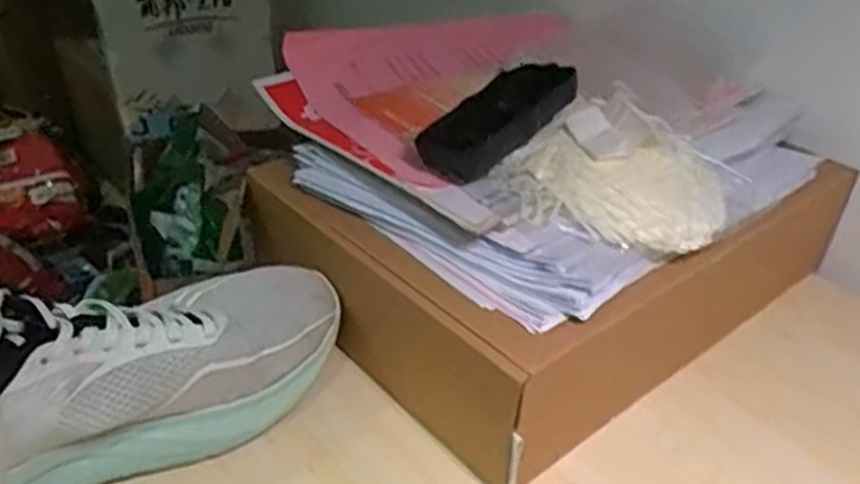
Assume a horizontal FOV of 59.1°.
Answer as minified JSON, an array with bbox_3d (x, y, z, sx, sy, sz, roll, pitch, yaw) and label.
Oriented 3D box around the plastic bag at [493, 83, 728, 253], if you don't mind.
[{"bbox_3d":[0.109,-0.038,0.444,0.128,0.044,0.108,15,35,19],"label":"plastic bag"}]

